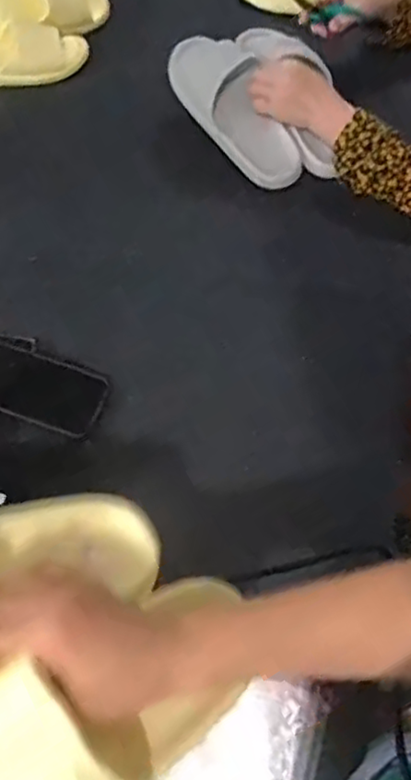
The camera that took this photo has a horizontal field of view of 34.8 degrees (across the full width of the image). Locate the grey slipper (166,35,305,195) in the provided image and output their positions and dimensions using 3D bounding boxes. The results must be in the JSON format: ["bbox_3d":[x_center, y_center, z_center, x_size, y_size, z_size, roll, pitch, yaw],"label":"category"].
[{"bbox_3d":[0.044,-0.383,0.879,0.100,0.062,0.277,-26,76,-17],"label":"grey slipper"}]

